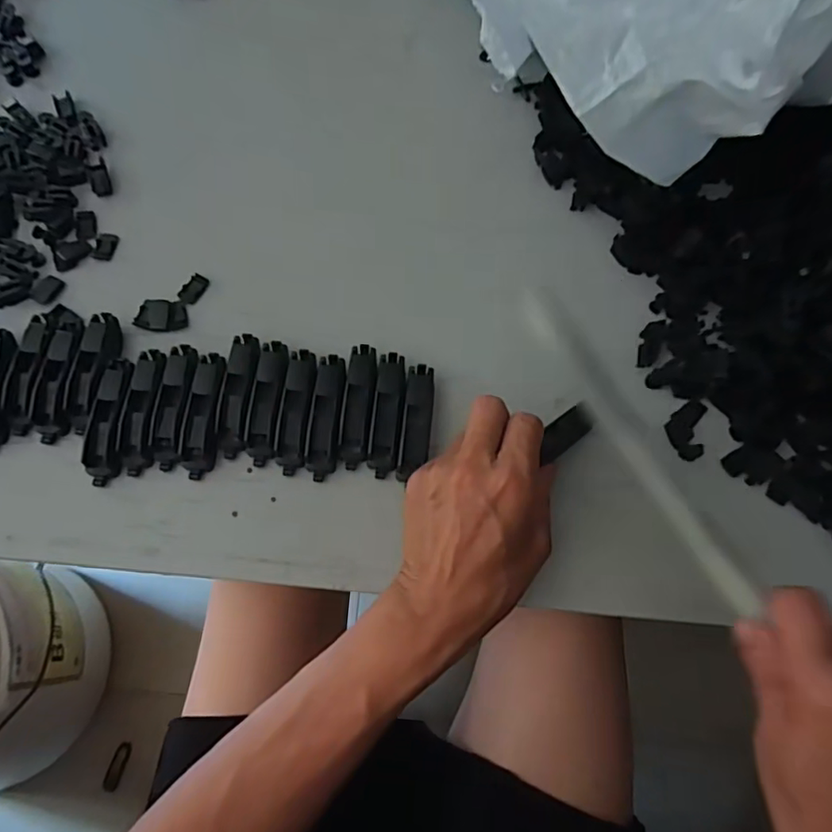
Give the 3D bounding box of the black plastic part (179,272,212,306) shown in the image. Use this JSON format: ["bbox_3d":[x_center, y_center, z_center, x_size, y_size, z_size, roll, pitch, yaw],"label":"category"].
[{"bbox_3d":[-0.145,-0.083,0.381,0.013,0.004,0.022,23,70,7],"label":"black plastic part"}]

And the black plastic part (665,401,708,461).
[{"bbox_3d":[0.165,0.007,0.355,0.020,0.008,0.038,17,70,5],"label":"black plastic part"}]

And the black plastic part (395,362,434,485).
[{"bbox_3d":[0.001,0.004,0.350,0.018,0.013,0.070,6,69,1],"label":"black plastic part"}]

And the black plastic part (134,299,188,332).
[{"bbox_3d":[-0.160,-0.063,0.370,0.030,0.004,0.021,8,69,1],"label":"black plastic part"}]

